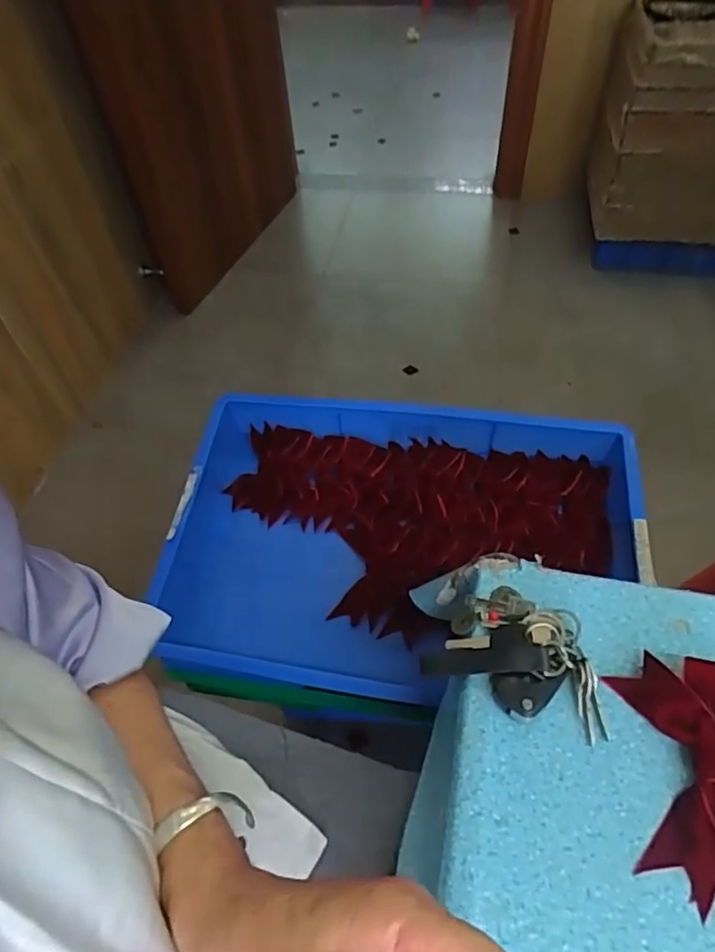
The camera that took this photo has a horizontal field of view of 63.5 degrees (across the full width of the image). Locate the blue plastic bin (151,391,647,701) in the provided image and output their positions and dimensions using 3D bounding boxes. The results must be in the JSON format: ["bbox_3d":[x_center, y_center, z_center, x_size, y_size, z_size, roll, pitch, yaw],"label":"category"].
[{"bbox_3d":[0.047,0.089,0.721,0.565,0.118,0.362,5,53,8],"label":"blue plastic bin"}]

